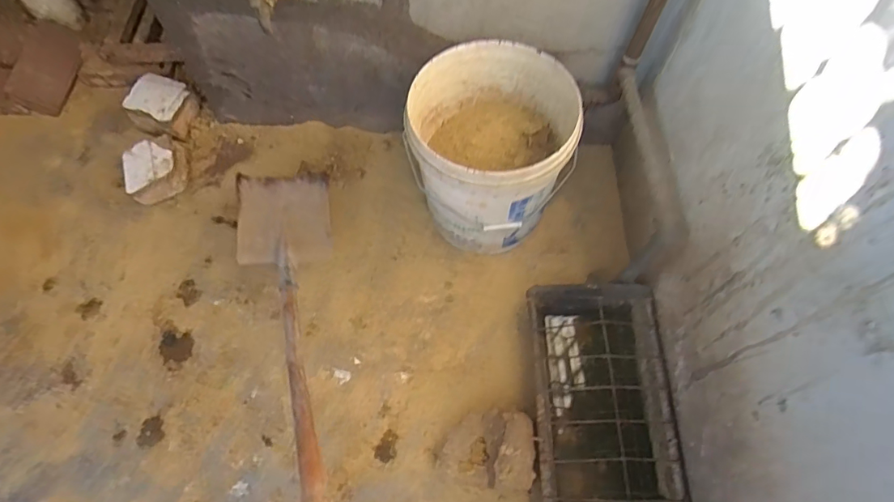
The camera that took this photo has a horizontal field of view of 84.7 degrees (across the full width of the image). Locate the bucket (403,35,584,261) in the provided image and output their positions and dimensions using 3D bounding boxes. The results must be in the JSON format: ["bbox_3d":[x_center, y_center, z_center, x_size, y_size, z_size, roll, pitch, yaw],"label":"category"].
[{"bbox_3d":[0.082,-0.185,0.991,0.293,0.324,0.297,0,65,0],"label":"bucket"}]

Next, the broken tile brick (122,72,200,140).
[{"bbox_3d":[-0.706,-0.353,1.216,0.173,0.076,0.145,20,67,9],"label":"broken tile brick"}]

